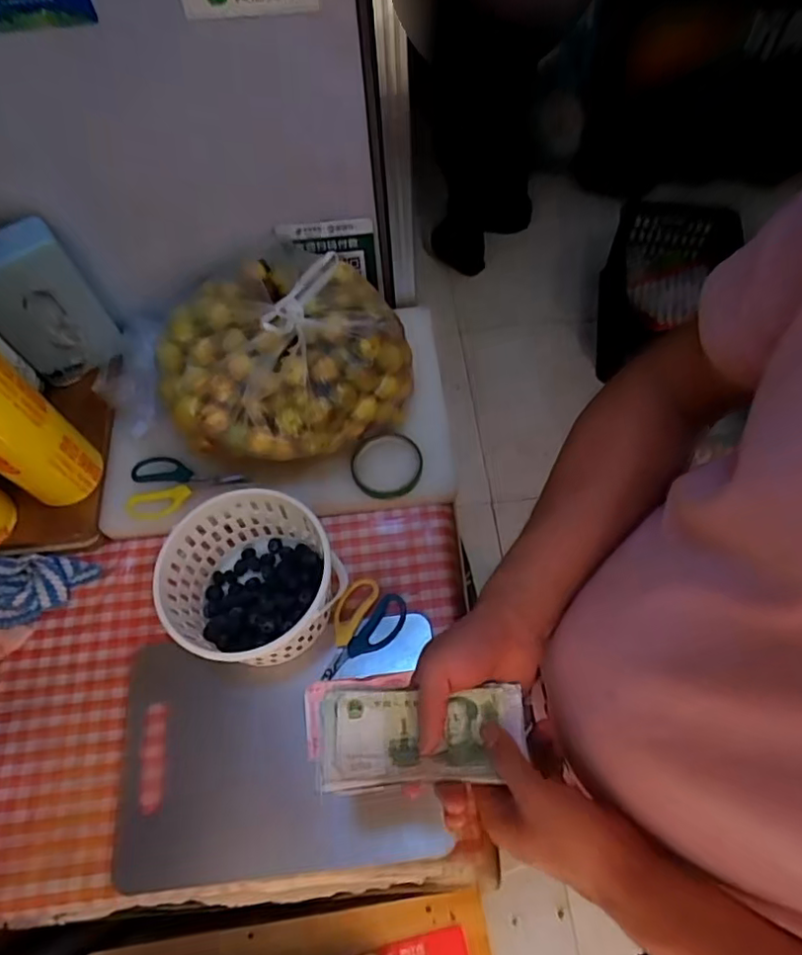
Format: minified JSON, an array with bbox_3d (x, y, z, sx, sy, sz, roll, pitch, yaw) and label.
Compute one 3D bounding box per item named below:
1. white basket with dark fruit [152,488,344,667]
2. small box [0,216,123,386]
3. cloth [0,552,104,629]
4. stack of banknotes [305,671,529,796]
[{"bbox_3d":[-0.158,0.116,0.653,0.176,0.115,0.167,-1,63,2],"label":"white basket with dark fruit"},{"bbox_3d":[-0.441,-0.210,0.740,0.115,0.194,0.034,-39,68,-16],"label":"small box"},{"bbox_3d":[-0.454,0.133,0.707,0.167,0.034,0.087,-7,63,-1],"label":"cloth"},{"bbox_3d":[0.011,0.187,0.442,0.162,0.018,0.077,-1,63,0],"label":"stack of banknotes"}]

